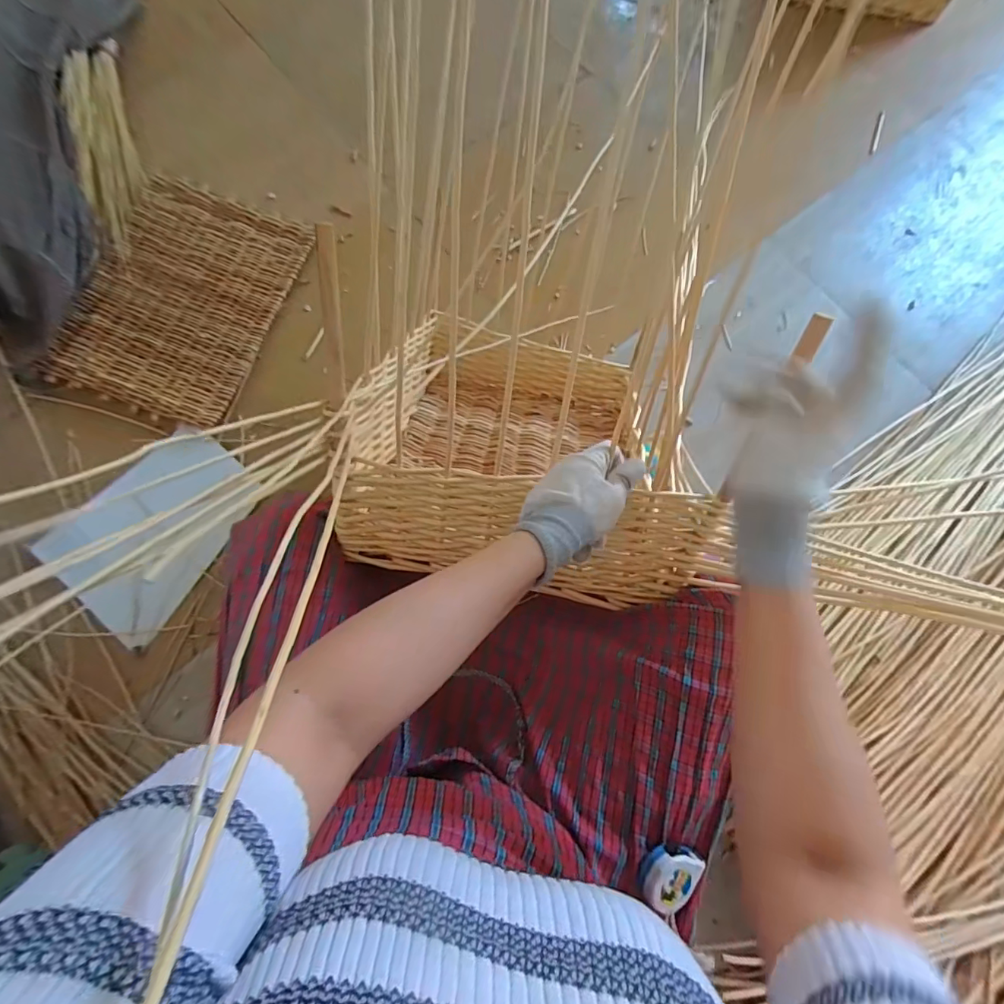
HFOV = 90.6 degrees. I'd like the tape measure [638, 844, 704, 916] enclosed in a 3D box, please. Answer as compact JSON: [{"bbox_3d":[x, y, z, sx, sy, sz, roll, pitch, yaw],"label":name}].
[{"bbox_3d":[0.152,0.338,0.449,0.053,0.022,0.053,1,88,-20],"label":"tape measure"}]

